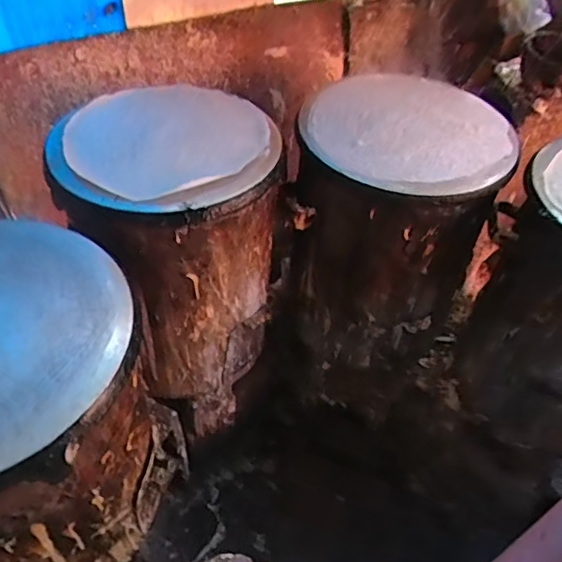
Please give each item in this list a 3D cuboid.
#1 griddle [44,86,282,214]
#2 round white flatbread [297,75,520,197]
[{"bbox_3d":[-0.187,-0.240,0.916,0.374,0.042,0.339,-13,48,-14],"label":"griddle"},{"bbox_3d":[0.227,-0.280,1.002,0.382,0.042,0.363,5,46,2],"label":"round white flatbread"}]

